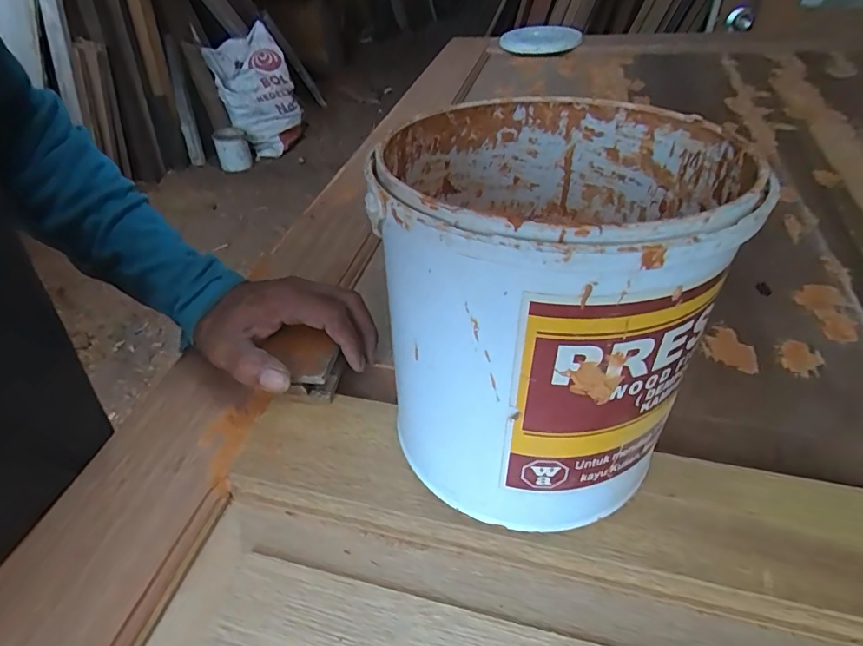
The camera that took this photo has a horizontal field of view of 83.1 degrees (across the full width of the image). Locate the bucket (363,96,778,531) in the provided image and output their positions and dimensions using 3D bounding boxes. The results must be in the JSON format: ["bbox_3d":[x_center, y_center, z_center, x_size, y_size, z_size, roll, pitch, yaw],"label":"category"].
[{"bbox_3d":[0.063,-0.009,0.295,0.172,0.204,0.190,8,44,10],"label":"bucket"}]

